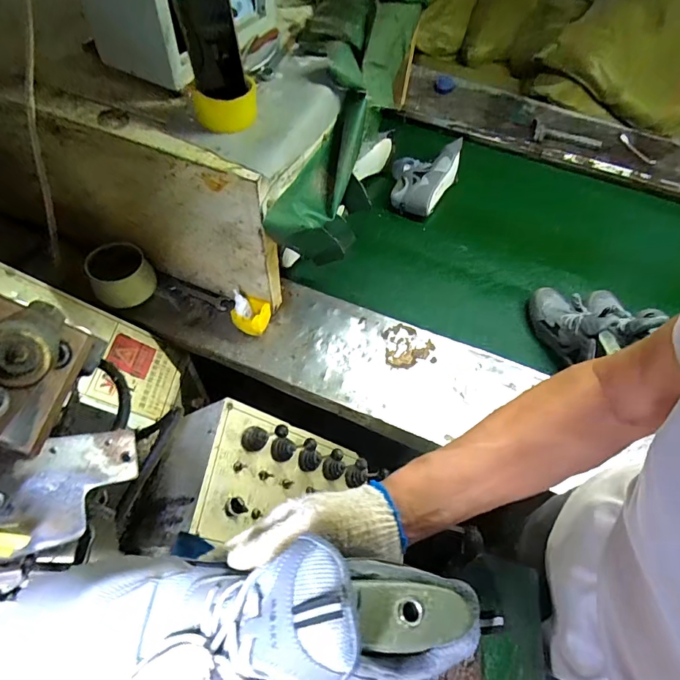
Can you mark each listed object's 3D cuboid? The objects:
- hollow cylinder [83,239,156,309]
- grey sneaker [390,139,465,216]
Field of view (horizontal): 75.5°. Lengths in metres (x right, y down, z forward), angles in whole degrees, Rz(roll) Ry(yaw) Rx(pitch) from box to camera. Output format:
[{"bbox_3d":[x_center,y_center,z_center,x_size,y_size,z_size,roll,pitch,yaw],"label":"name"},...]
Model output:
[{"bbox_3d":[-0.445,-0.132,0.893,0.118,0.096,0.113,1,58,-2],"label":"hollow cylinder"},{"bbox_3d":[0.223,-0.443,1.182,0.164,0.099,0.218,18,59,8],"label":"grey sneaker"}]

